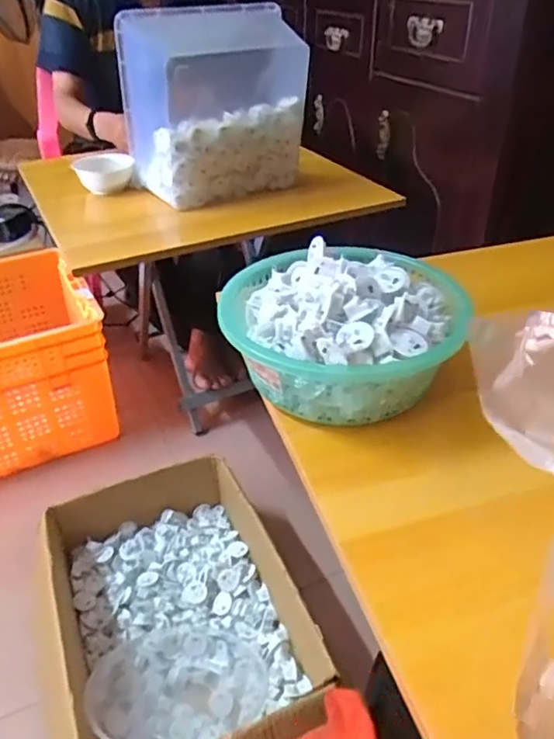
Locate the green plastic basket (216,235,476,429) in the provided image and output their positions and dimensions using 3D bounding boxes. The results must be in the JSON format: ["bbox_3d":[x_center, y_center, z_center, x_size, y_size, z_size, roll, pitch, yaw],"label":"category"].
[{"bbox_3d":[0.066,-0.050,0.591,0.226,0.097,0.238,6,37,10],"label":"green plastic basket"}]

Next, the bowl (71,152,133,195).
[{"bbox_3d":[-0.334,-0.383,1.141,0.114,0.049,0.095,-8,37,-9],"label":"bowl"}]

